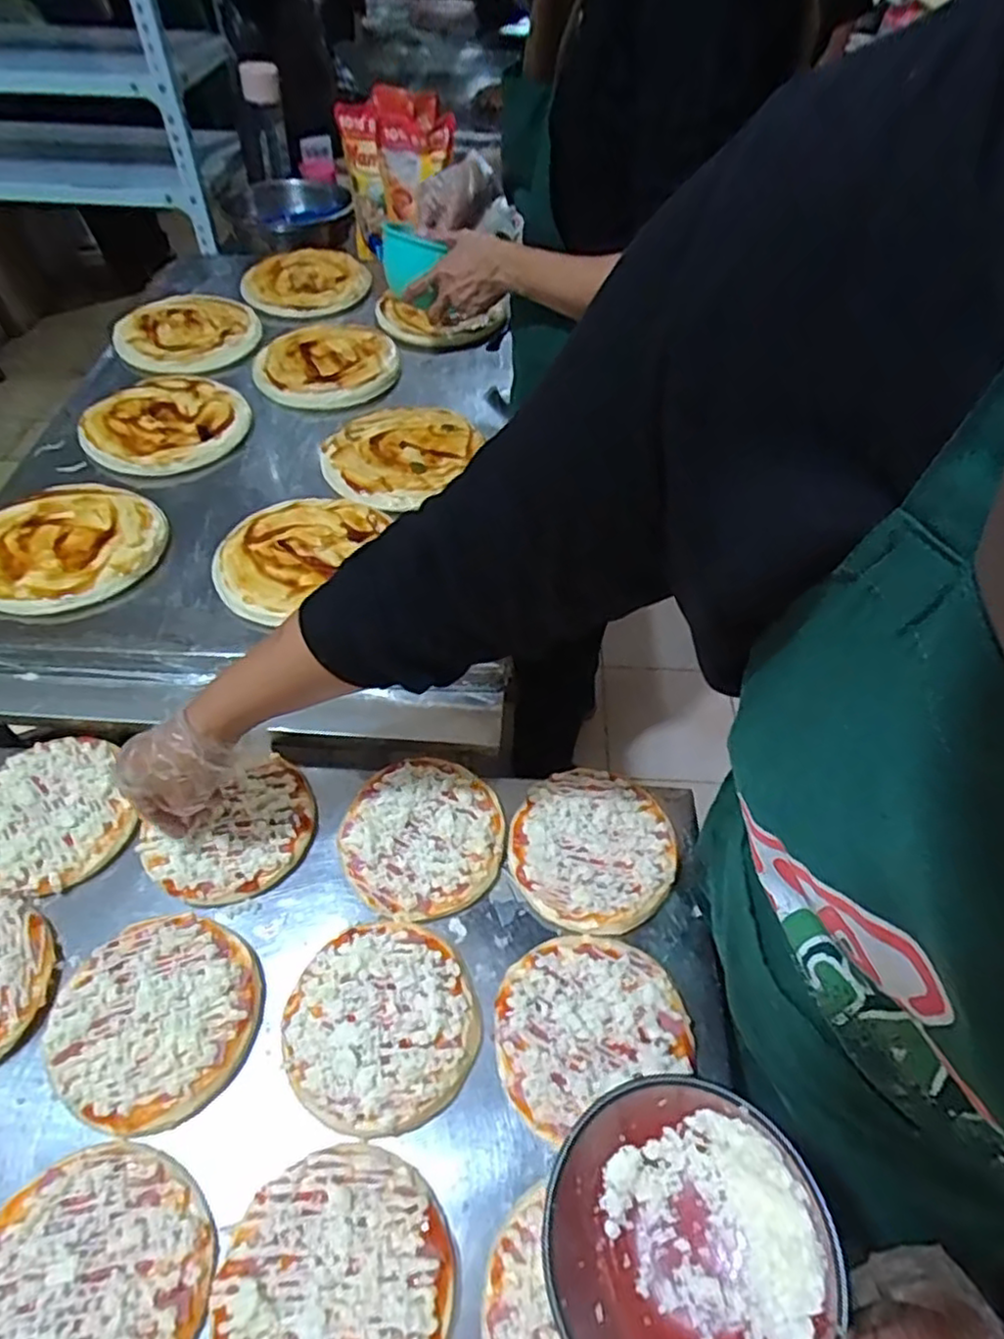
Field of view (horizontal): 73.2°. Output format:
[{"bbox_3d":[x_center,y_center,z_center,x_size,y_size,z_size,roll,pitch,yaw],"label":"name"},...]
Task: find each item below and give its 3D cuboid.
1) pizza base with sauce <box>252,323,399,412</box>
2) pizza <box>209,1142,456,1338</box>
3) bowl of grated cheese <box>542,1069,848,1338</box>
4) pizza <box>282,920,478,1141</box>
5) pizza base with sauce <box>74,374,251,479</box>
[{"bbox_3d":[-0.260,-0.450,0.997,0.203,0.028,0.217,-11,53,-11],"label":"pizza base with sauce"},{"bbox_3d":[-0.106,0.392,0.426,0.146,0.015,0.147,10,52,6],"label":"pizza"},{"bbox_3d":[0.090,0.301,0.354,0.152,0.072,0.152,-16,47,18],"label":"bowl of grated cheese"},{"bbox_3d":[-0.094,0.272,0.523,0.139,0.025,0.142,-16,54,-14],"label":"pizza"},{"bbox_3d":[-0.447,-0.335,0.896,0.198,0.027,0.217,-22,56,-19],"label":"pizza base with sauce"}]

